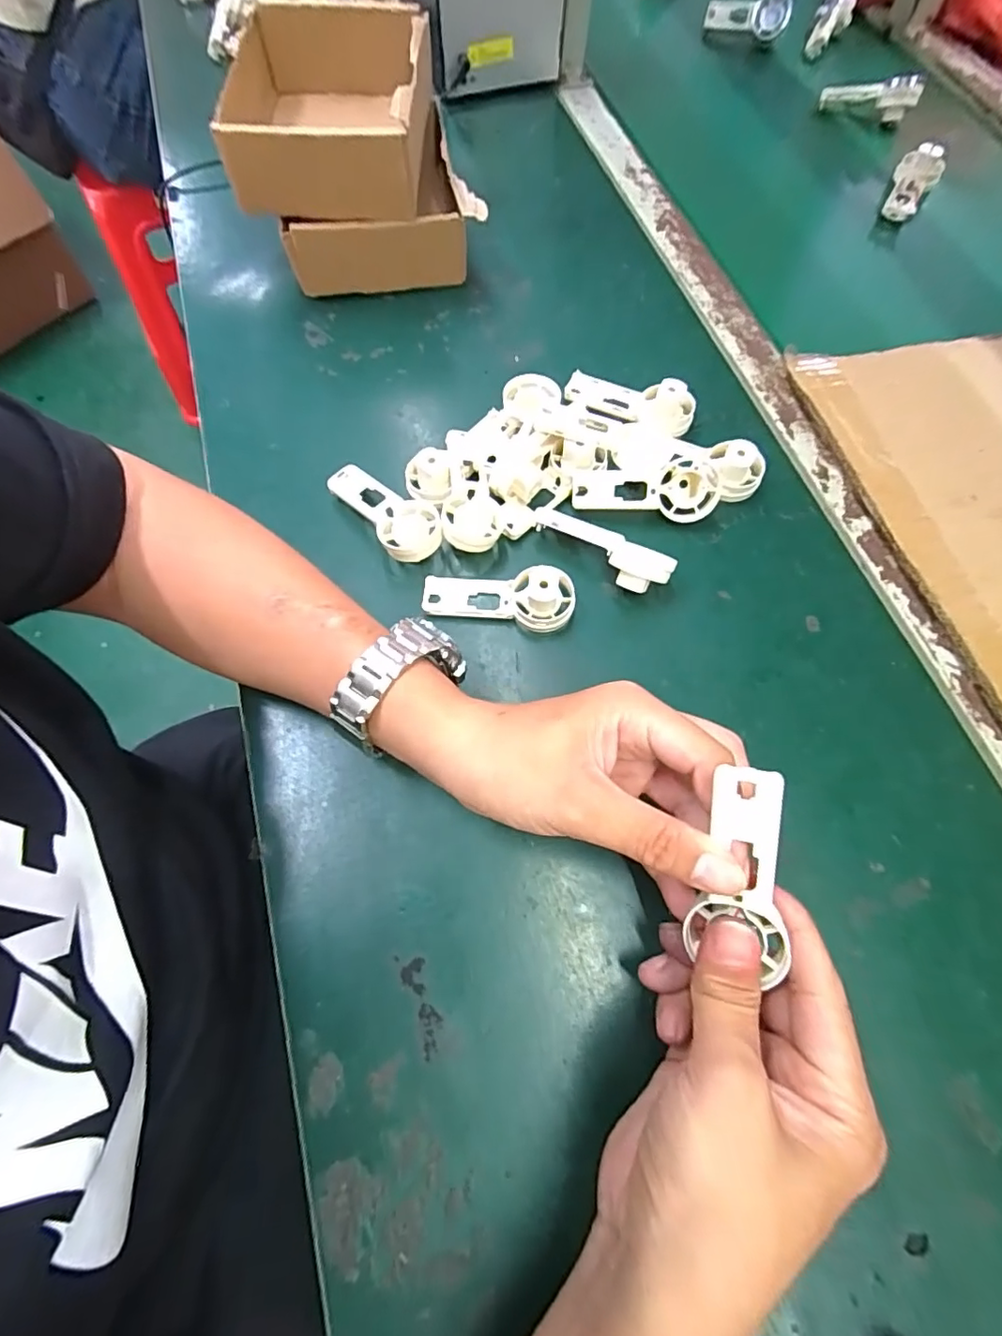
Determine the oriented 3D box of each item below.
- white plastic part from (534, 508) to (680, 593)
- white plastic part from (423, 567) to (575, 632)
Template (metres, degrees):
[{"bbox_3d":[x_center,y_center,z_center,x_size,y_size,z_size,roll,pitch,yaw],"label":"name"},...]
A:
[{"bbox_3d":[0.059,-0.071,0.352,0.093,0.031,0.023,27,71,12],"label":"white plastic part"},{"bbox_3d":[-0.002,-0.047,0.346,0.093,0.030,0.036,10,68,5],"label":"white plastic part"}]

